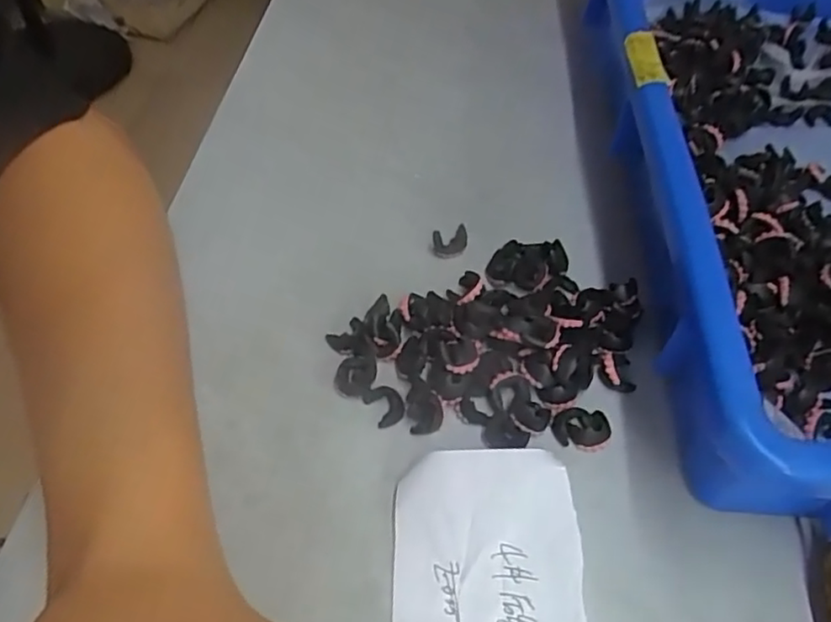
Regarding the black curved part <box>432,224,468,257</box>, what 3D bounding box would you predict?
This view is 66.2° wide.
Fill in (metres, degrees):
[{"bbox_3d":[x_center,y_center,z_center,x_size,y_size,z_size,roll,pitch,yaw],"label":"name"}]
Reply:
[{"bbox_3d":[0.016,-0.031,0.285,0.016,0.010,0.009,-8,54,-6],"label":"black curved part"}]

